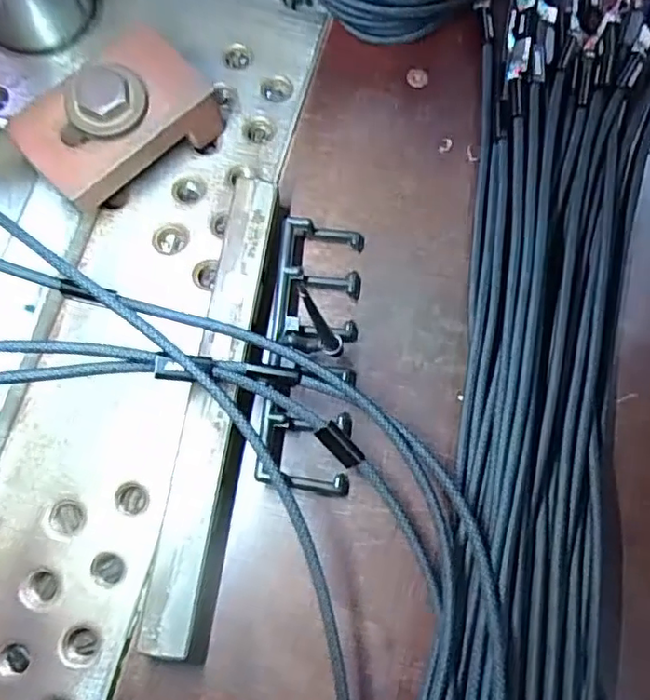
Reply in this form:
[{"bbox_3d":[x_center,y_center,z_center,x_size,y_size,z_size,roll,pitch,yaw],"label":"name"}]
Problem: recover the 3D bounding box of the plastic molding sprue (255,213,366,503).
[{"bbox_3d":[-0.005,0.000,0.239,0.035,0.016,0.108,4,74,1],"label":"plastic molding sprue"}]

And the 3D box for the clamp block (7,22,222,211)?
[{"bbox_3d":[-0.083,-0.092,0.250,0.073,0.043,0.050,-44,79,-11],"label":"clamp block"}]

